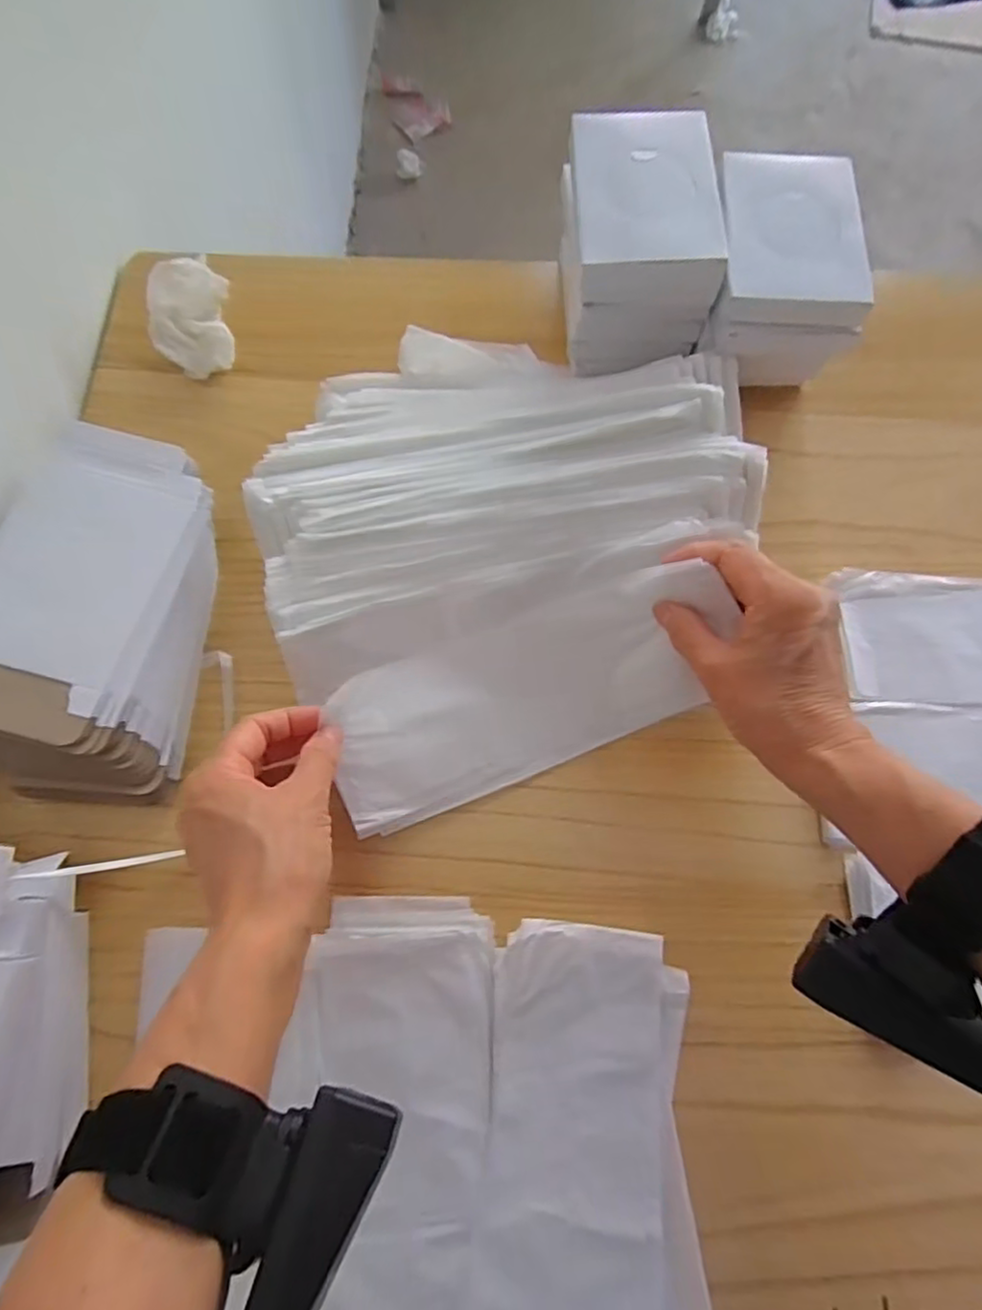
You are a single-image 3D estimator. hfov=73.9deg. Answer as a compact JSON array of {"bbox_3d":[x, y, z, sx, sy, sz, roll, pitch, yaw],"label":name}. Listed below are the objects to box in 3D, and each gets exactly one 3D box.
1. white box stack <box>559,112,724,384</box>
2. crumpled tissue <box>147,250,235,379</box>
[{"bbox_3d":[0.097,-0.266,0.432,0.092,0.095,0.131,-3,70,-1],"label":"white box stack"},{"bbox_3d":[-0.214,-0.238,0.468,0.055,0.044,0.066,-13,71,-4],"label":"crumpled tissue"}]

